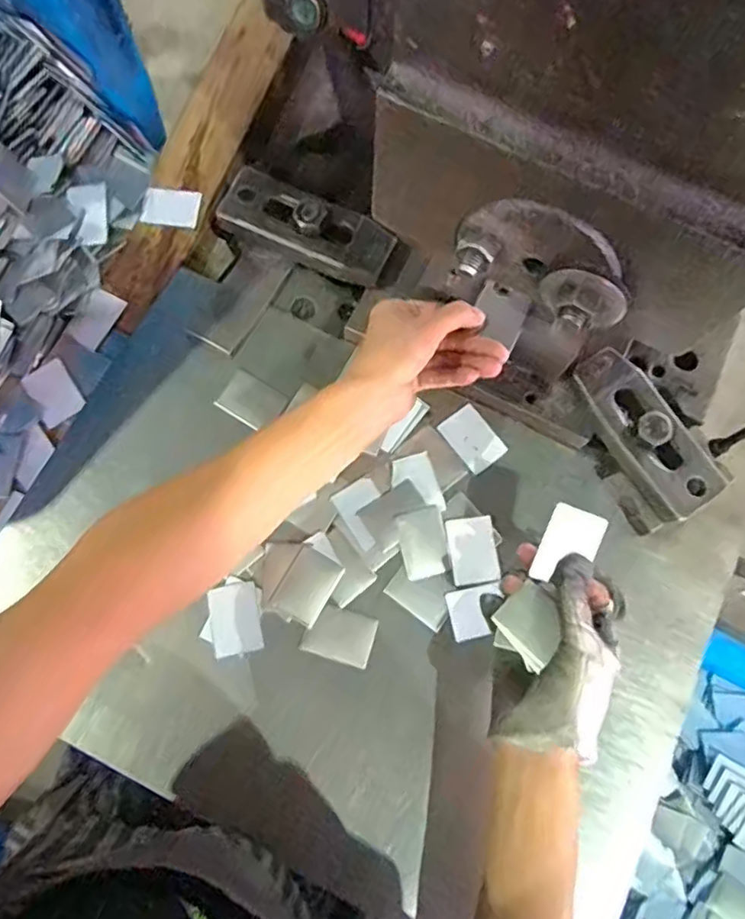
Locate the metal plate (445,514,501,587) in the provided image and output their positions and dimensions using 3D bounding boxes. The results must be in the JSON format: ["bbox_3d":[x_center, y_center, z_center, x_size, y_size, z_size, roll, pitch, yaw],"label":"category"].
[{"bbox_3d":[0.073,0.067,0.450,0.034,0.004,0.048,-6,76,-3],"label":"metal plate"}]

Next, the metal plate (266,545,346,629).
[{"bbox_3d":[-0.047,0.091,0.439,0.035,0.004,0.050,30,77,6],"label":"metal plate"}]

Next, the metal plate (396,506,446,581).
[{"bbox_3d":[0.037,0.061,0.451,0.031,0.004,0.049,-8,76,-4],"label":"metal plate"}]

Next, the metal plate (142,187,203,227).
[{"bbox_3d":[-0.171,-0.214,0.523,0.046,0.005,0.030,5,87,-6],"label":"metal plate"}]

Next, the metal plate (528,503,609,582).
[{"bbox_3d":[0.120,0.052,0.372,0.034,0.004,0.046,21,92,-6],"label":"metal plate"}]

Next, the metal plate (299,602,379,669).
[{"bbox_3d":[-0.023,0.124,0.434,0.048,0.004,0.035,17,76,3],"label":"metal plate"}]

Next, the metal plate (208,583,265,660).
[{"bbox_3d":[-0.097,0.113,0.432,0.035,0.004,0.046,-13,76,-5],"label":"metal plate"}]

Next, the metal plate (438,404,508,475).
[{"bbox_3d":[0.078,-0.016,0.474,0.034,0.004,0.048,-37,79,-10],"label":"metal plate"}]

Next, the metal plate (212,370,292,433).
[{"bbox_3d":[-0.095,-0.046,0.483,0.046,0.006,0.036,30,77,6],"label":"metal plate"}]

